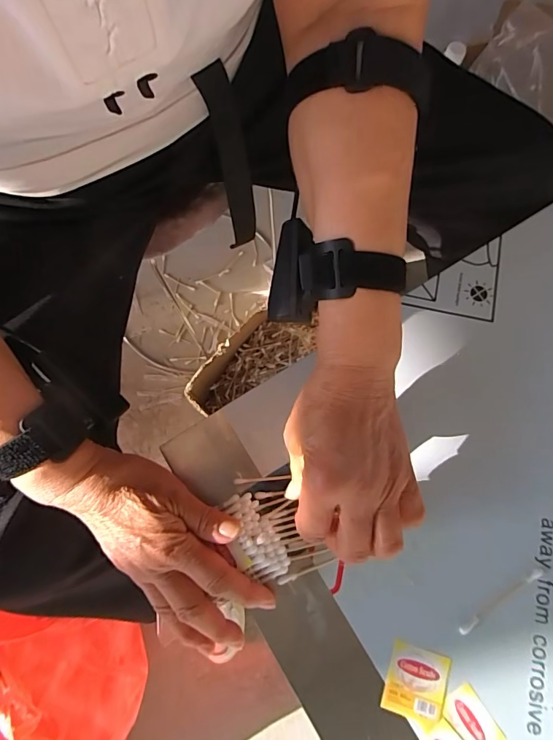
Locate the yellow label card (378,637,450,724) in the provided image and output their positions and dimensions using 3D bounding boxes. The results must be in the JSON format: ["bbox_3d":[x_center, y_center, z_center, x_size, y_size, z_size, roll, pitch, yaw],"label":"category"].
[{"bbox_3d":[0.096,0.215,0.289,0.040,0.004,0.041,15,77,4],"label":"yellow label card"}]

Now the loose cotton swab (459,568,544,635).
[{"bbox_3d":[0.161,0.165,0.298,0.074,0.004,0.007,-32,78,-7],"label":"loose cotton swab"}]

